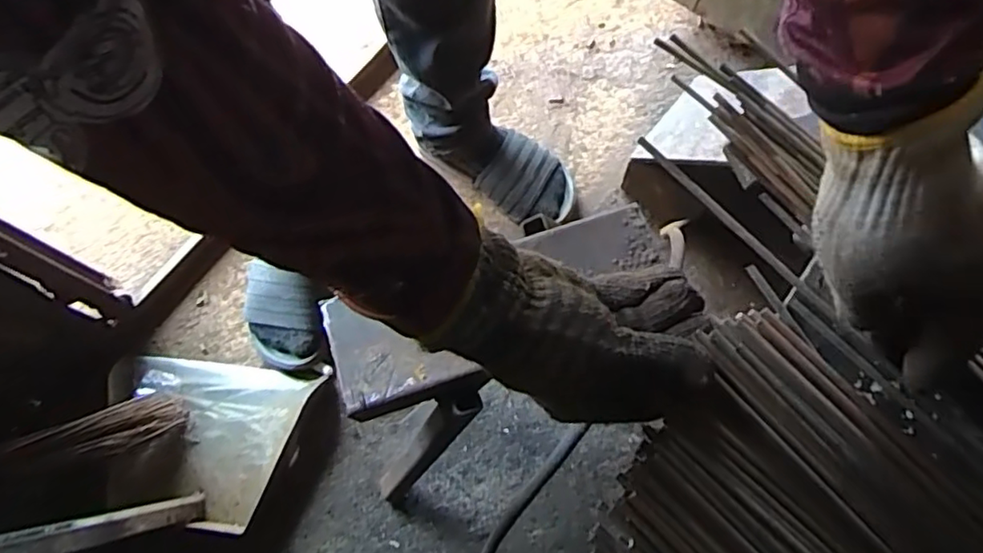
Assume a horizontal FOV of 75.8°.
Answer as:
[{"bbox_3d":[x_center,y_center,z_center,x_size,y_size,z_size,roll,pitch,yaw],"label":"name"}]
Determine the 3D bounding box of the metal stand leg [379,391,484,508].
[{"bbox_3d":[-0.073,0.178,0.637,0.031,0.307,0.037,-29,73,-34],"label":"metal stand leg"}]

